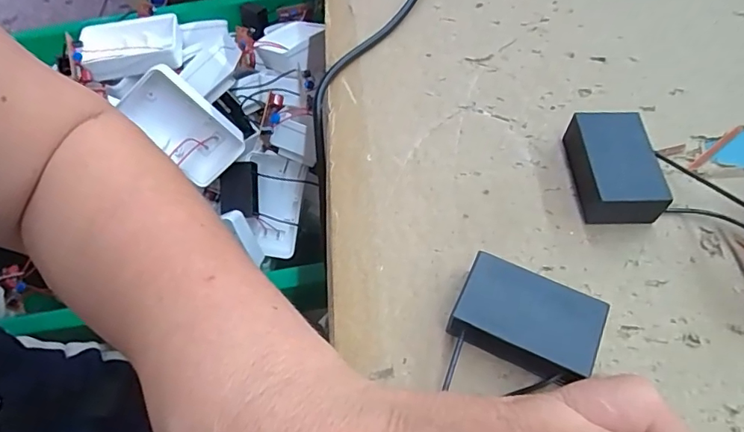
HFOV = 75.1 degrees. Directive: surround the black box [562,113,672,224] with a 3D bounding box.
[{"bbox_3d":[0.103,-0.022,0.209,0.030,0.019,0.047,-1,57,2],"label":"black box"}]

